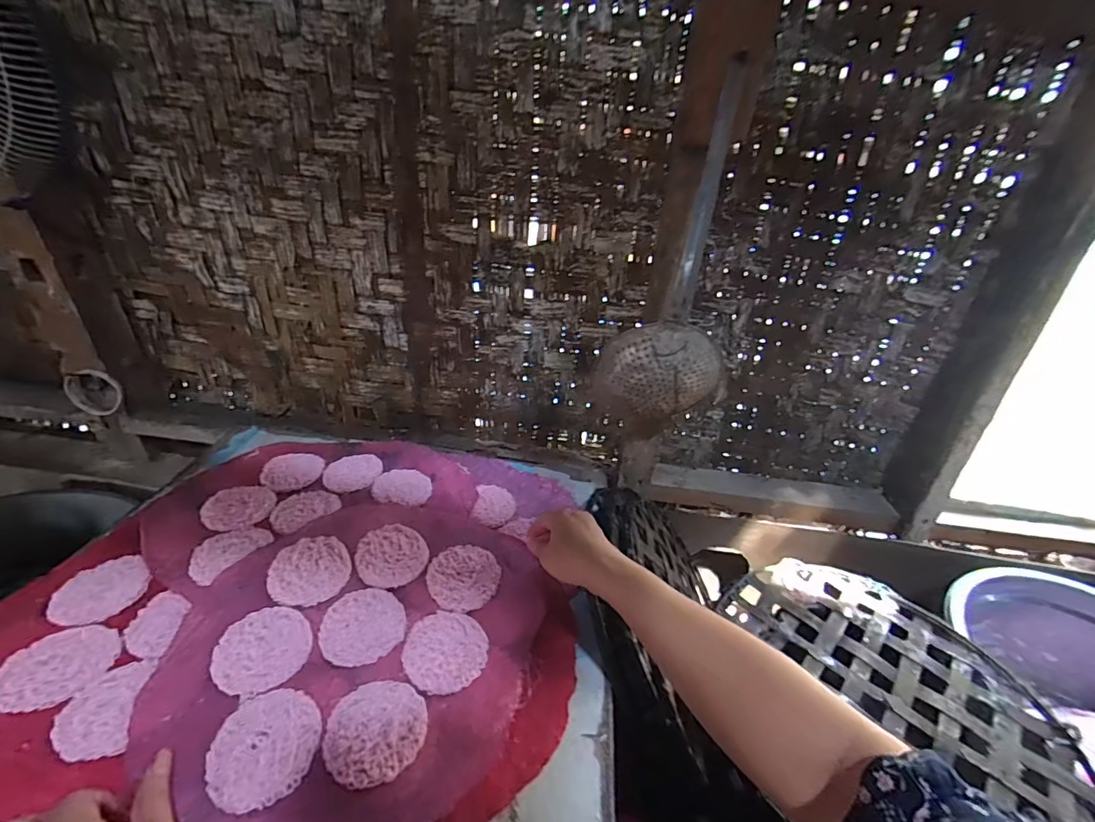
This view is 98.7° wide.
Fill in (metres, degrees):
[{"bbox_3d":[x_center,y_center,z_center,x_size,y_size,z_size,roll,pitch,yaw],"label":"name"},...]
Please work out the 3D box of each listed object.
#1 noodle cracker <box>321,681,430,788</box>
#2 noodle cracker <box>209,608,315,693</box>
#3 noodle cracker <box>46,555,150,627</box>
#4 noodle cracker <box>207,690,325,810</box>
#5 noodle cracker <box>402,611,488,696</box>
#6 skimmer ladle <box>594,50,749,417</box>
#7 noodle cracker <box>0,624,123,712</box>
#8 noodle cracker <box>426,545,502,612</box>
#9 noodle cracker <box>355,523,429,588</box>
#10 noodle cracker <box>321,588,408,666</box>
[{"bbox_3d":[-0.142,0.263,0.390,0.077,0.011,0.078,5,30,-3],"label":"noodle cracker"},{"bbox_3d":[-0.263,0.219,0.434,0.076,0.008,0.078,-15,36,-32],"label":"noodle cracker"},{"bbox_3d":[-0.456,0.180,0.479,0.084,0.005,0.076,26,36,31],"label":"noodle cracker"},{"bbox_3d":[-0.224,0.264,0.374,0.076,0.008,0.081,5,30,-3],"label":"noodle cracker"},{"bbox_3d":[-0.098,0.230,0.452,0.076,0.005,0.076,5,30,-3],"label":"noodle cracker"},{"bbox_3d":[0.170,-0.161,0.612,0.156,0.429,0.099,17,32,18],"label":"skimmer ladle"},{"bbox_3d":[-0.431,0.222,0.413,0.082,0.004,0.073,-2,31,-14],"label":"noodle cracker"},{"bbox_3d":[-0.093,0.183,0.523,0.078,0.011,0.080,5,30,-3],"label":"noodle cracker"},{"bbox_3d":[-0.175,0.161,0.534,0.074,0.013,0.080,2,30,-6],"label":"noodle cracker"},{"bbox_3d":[-0.182,0.212,0.467,0.077,0.009,0.073,5,30,-3],"label":"noodle cracker"}]

